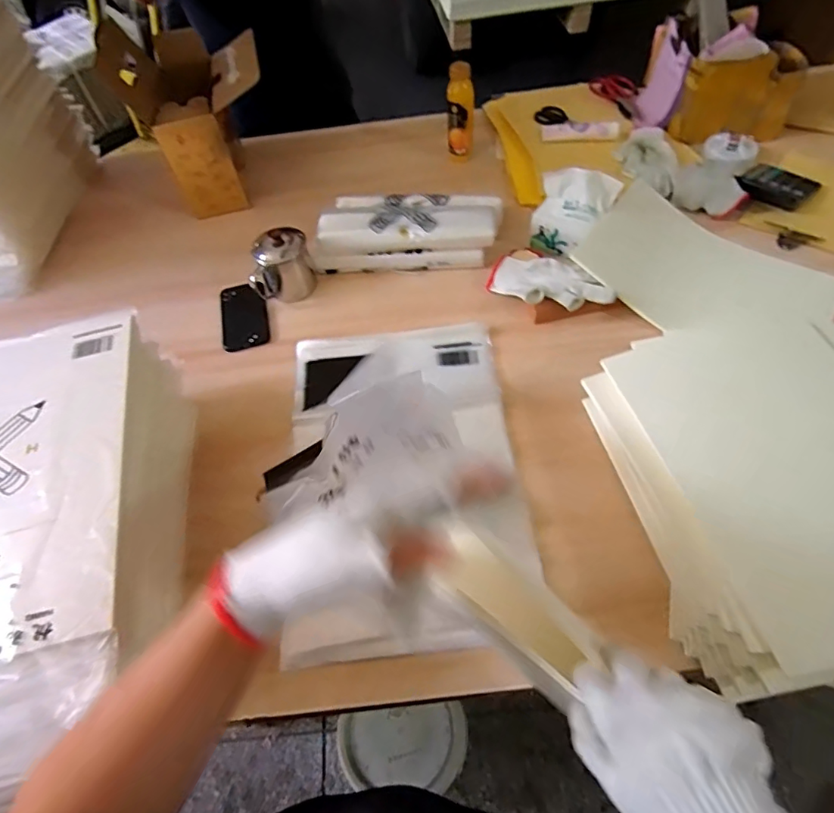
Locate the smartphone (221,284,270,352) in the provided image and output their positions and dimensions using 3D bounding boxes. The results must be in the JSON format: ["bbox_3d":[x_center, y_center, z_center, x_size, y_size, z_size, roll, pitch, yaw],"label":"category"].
[{"bbox_3d":[-0.290,-0.156,0.848,0.075,0.014,0.151,-12,55,-3],"label":"smartphone"}]

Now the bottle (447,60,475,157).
[{"bbox_3d":[0.088,-0.591,1.006,0.050,0.163,0.046,10,57,11],"label":"bottle"}]

